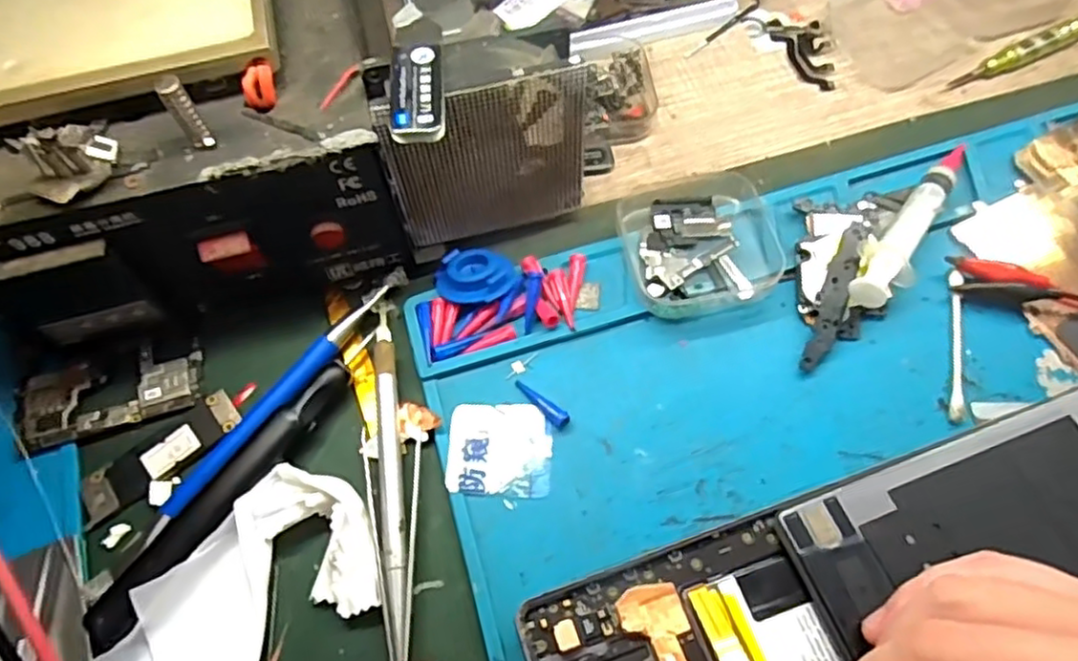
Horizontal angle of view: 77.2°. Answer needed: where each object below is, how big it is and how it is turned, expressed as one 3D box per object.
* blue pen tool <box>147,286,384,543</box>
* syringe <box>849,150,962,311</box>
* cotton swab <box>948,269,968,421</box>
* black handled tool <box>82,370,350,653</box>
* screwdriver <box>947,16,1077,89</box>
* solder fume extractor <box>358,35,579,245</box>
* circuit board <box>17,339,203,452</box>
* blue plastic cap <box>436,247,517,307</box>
[{"bbox_3d":[-0.109,0.030,0.274,0.014,0.007,0.127,32,68,19],"label":"blue pen tool"},{"bbox_3d":[0.161,-0.048,0.291,0.021,0.019,0.105,30,68,18],"label":"syringe"},{"bbox_3d":[0.170,0.005,0.273,0.006,0.005,0.067,11,63,9],"label":"cotton swab"},{"bbox_3d":[-0.119,0.060,0.255,0.018,0.013,0.122,31,68,19],"label":"black handled tool"},{"bbox_3d":[0.270,-0.152,0.352,0.122,0.015,0.016,-26,63,-10],"label":"screwdriver"},{"bbox_3d":[-0.023,-0.076,0.279,0.078,0.083,0.027,-17,62,-5],"label":"solder fume extractor"},{"bbox_3d":[-0.179,0.026,0.281,0.071,0.006,0.032,-18,62,-6],"label":"circuit board"},{"bbox_3d":[-0.028,-0.023,0.293,0.034,0.010,0.027,9,63,8],"label":"blue plastic cap"}]

